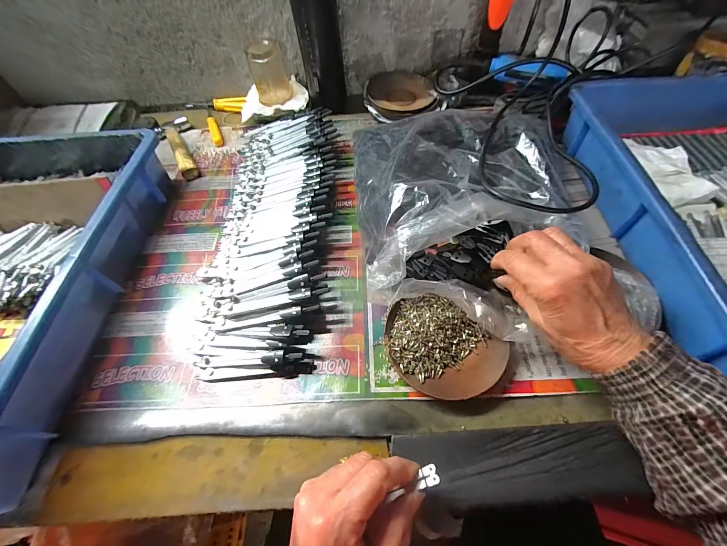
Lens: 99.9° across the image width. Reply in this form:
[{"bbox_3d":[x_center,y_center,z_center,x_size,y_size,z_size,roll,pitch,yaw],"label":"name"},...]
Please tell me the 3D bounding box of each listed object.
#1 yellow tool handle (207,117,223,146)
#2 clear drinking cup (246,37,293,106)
[{"bbox_3d":[-0.253,-0.241,0.520,0.014,0.014,0.076,-22,58,-10],"label":"yellow tool handle"},{"bbox_3d":[-0.157,-0.340,0.509,0.062,0.068,0.066,-13,57,-4],"label":"clear drinking cup"}]

